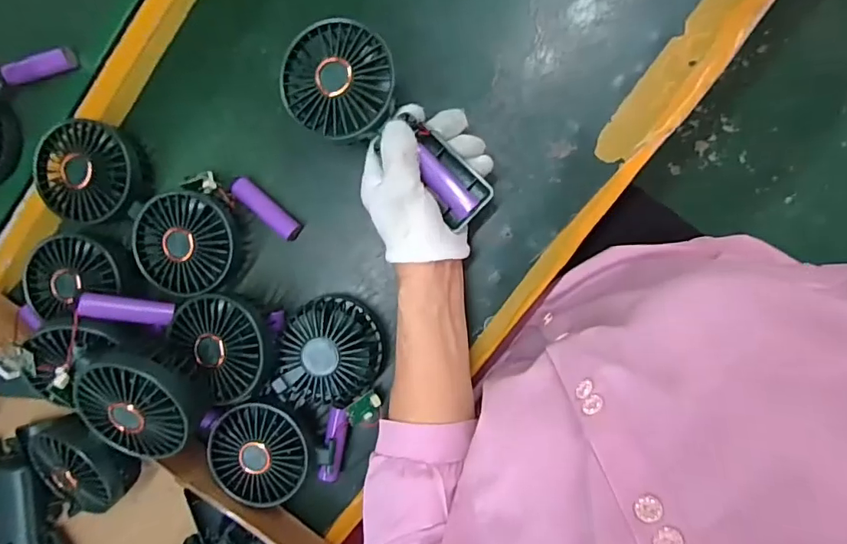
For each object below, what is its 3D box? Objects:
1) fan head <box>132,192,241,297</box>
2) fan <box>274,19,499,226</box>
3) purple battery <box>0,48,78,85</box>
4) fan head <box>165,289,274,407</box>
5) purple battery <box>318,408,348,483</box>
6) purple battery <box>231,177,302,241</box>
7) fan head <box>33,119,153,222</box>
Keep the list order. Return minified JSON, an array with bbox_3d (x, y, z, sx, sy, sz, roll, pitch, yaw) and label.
[{"bbox_3d":[-0.197,-0.024,0.429,0.082,0.046,0.083,0,92,8],"label":"fan head"},{"bbox_3d":[-0.025,-0.111,0.383,0.184,0.034,0.079,41,97,-3],"label":"fan"},{"bbox_3d":[-0.368,-0.198,0.477,0.021,0.017,0.065,42,53,5],"label":"purple battery"},{"bbox_3d":[-0.162,0.061,0.399,0.081,0.037,0.085,0,92,8],"label":"fan head"},{"bbox_3d":[-0.079,0.151,0.443,0.019,0.021,0.065,12,94,8],"label":"purple battery"},{"bbox_3d":[-0.137,-0.055,0.437,0.070,0.019,0.017,41,97,5],"label":"purple battery"},{"bbox_3d":[-0.282,-0.085,0.433,0.081,0.043,0.081,0,92,8],"label":"fan head"}]

